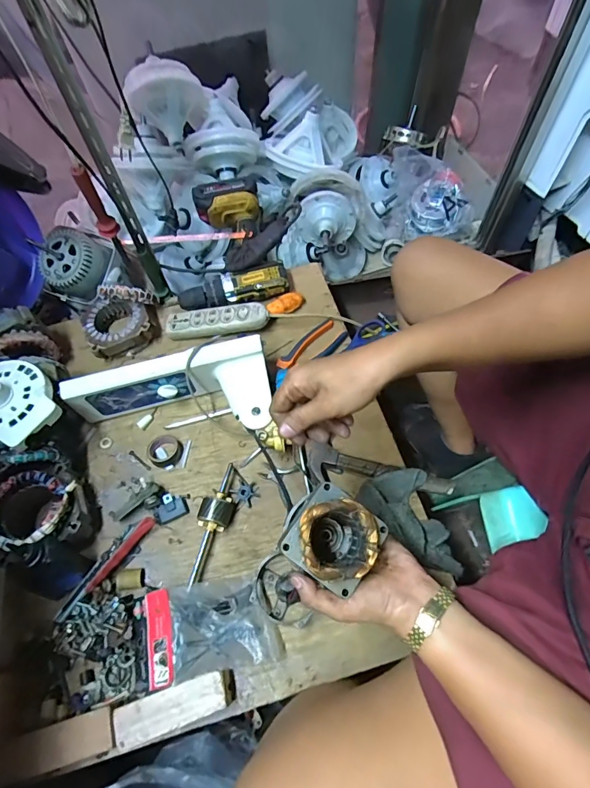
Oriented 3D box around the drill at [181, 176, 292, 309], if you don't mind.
[{"bbox_3d":[-0.116,-0.260,0.743,0.197,0.122,0.198,-11,62,-2],"label":"drill"}]

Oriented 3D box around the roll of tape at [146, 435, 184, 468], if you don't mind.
[{"bbox_3d":[-0.196,0.083,0.623,0.053,0.018,0.049,-2,62,3],"label":"roll of tape"}]

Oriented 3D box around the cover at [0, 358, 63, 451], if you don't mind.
[{"bbox_3d":[-0.379,0.014,0.551,0.134,0.056,0.116,26,67,16],"label":"cover"}]

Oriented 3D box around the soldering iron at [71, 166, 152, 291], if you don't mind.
[{"bbox_3d":[-0.276,-0.236,0.639,0.027,0.246,0.032,-30,64,-12],"label":"soldering iron"}]

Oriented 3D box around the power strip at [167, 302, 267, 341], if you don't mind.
[{"bbox_3d":[-0.134,-0.126,0.703,0.173,0.032,0.049,-3,62,2],"label":"power strip"}]

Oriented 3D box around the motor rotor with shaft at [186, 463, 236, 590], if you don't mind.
[{"bbox_3d":[-0.109,0.173,0.561,0.040,0.043,0.163,14,64,11],"label":"motor rotor with shaft"}]

